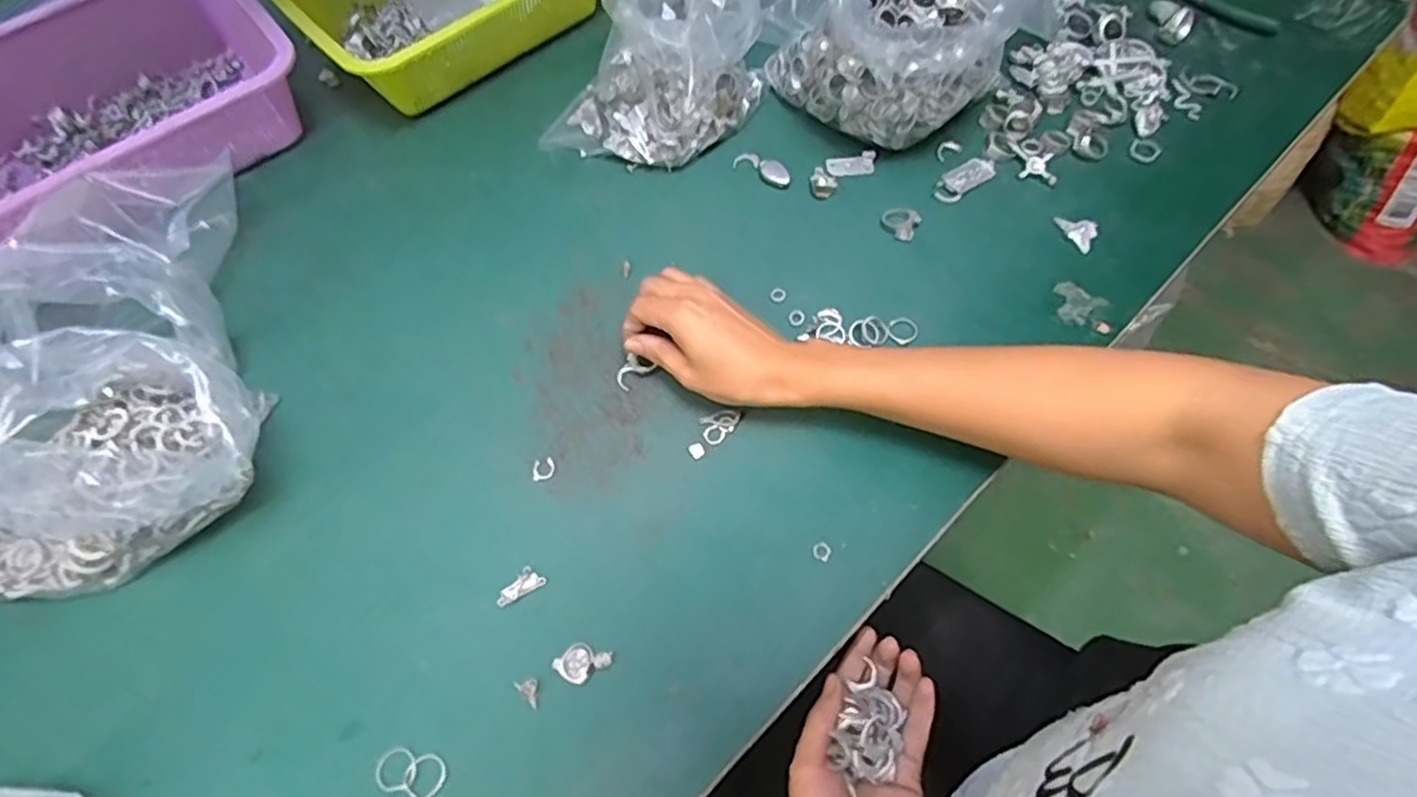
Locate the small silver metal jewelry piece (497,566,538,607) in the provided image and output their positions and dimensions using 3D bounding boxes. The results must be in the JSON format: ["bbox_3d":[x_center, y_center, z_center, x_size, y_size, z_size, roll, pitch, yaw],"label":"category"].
[{"bbox_3d":[-0.112,0.114,0.420,0.016,0.004,0.027,39,71,22],"label":"small silver metal jewelry piece"}]

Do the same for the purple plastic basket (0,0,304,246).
[{"bbox_3d":[-0.502,-0.236,0.589,0.300,0.090,0.218,-39,66,-16],"label":"purple plastic basket"}]

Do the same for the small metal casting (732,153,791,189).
[{"bbox_3d":[0.044,-0.187,0.574,0.054,0.007,0.022,35,69,20],"label":"small metal casting"}]

